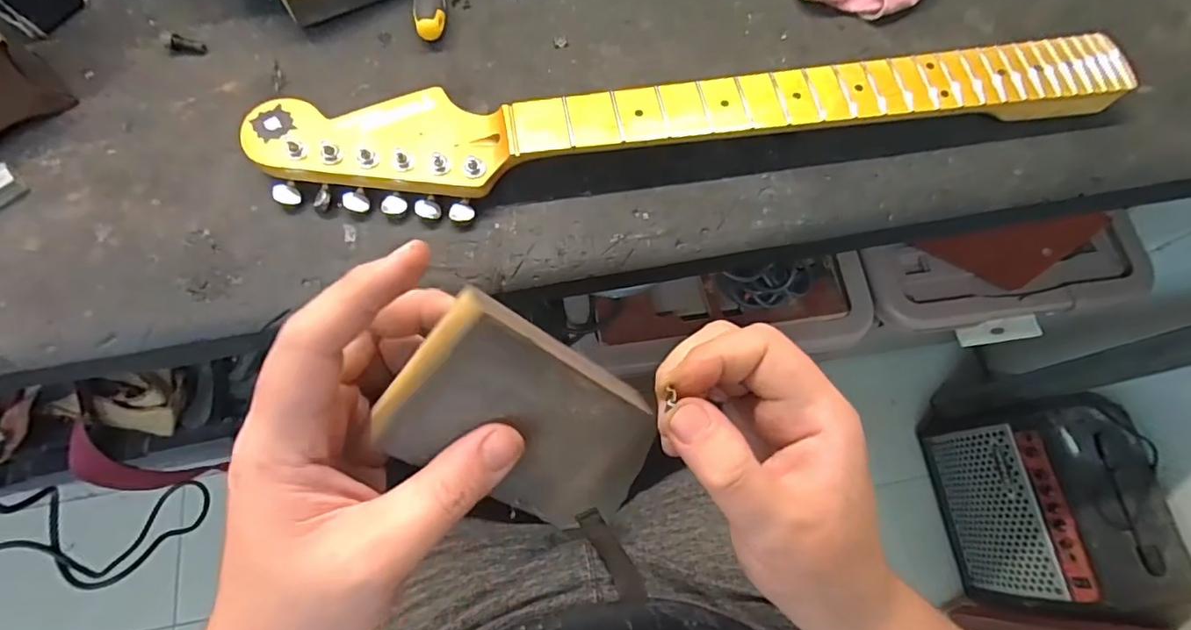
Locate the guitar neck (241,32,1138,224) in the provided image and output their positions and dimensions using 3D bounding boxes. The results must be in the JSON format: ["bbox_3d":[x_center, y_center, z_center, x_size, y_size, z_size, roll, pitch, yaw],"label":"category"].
[{"bbox_3d":[0.078,-0.137,0.386,0.633,0.044,0.094,-6,72,-4],"label":"guitar neck"}]

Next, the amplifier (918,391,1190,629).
[{"bbox_3d":[0.761,0.318,0.916,0.203,0.281,0.332,-8,71,-5],"label":"amplifier"}]

